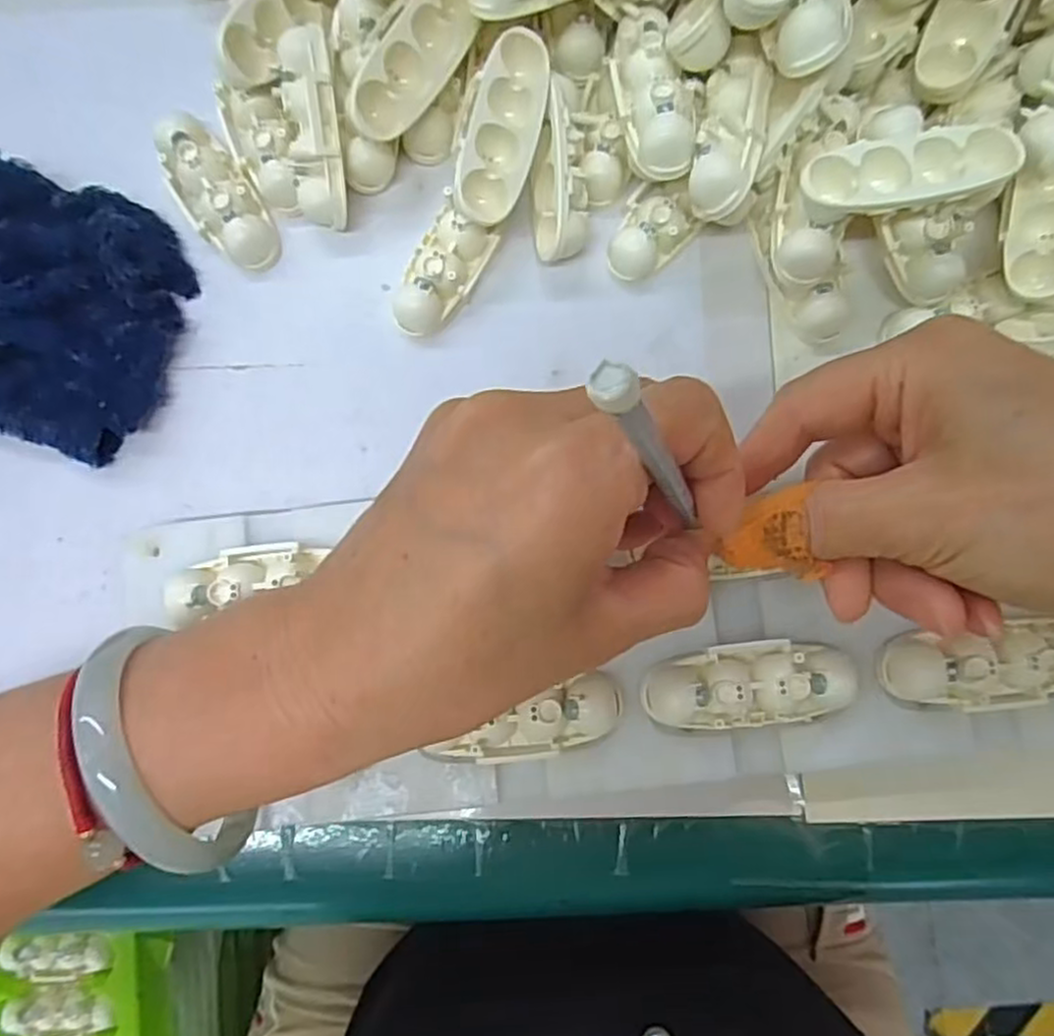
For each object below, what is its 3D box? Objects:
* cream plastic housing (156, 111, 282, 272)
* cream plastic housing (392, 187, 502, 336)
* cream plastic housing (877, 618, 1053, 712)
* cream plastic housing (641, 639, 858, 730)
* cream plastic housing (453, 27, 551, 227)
[{"bbox_3d":[-0.111,-0.117,0.266,0.024,0.016,0.058,-33,84,-2],"label":"cream plastic housing"},{"bbox_3d":[-0.030,-0.087,0.261,0.023,0.012,0.047,29,85,4],"label":"cream plastic housing"},{"bbox_3d":[0.139,0.046,0.224,0.059,0.018,0.026,-8,84,0],"label":"cream plastic housing"},{"bbox_3d":[0.067,0.051,0.224,0.061,0.015,0.024,-7,84,1],"label":"cream plastic housing"},{"bbox_3d":[-0.011,-0.130,0.251,0.024,0.017,0.064,16,87,-26],"label":"cream plastic housing"}]

